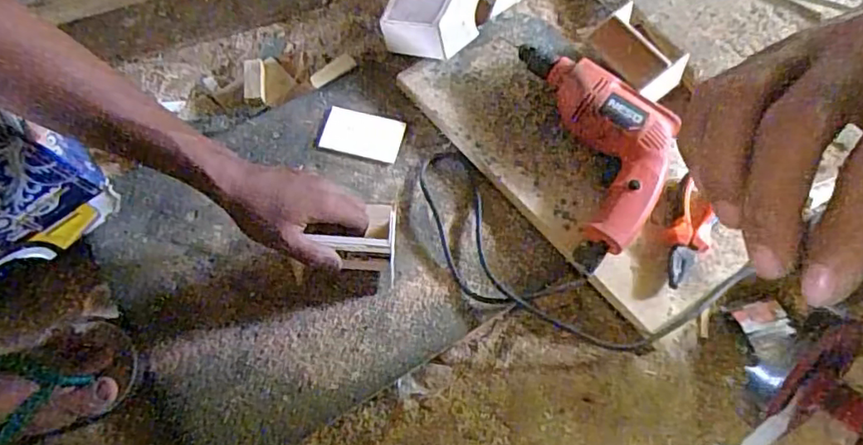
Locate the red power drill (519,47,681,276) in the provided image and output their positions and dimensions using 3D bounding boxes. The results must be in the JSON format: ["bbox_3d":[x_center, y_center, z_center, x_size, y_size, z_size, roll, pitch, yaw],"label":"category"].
[{"bbox_3d":[0.206,-0.098,0.666,0.140,0.056,0.276,-9,64,-5],"label":"red power drill"}]

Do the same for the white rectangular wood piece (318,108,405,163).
[{"bbox_3d":[-0.083,-0.104,0.699,0.095,0.007,0.061,13,64,5],"label":"white rectangular wood piece"}]

